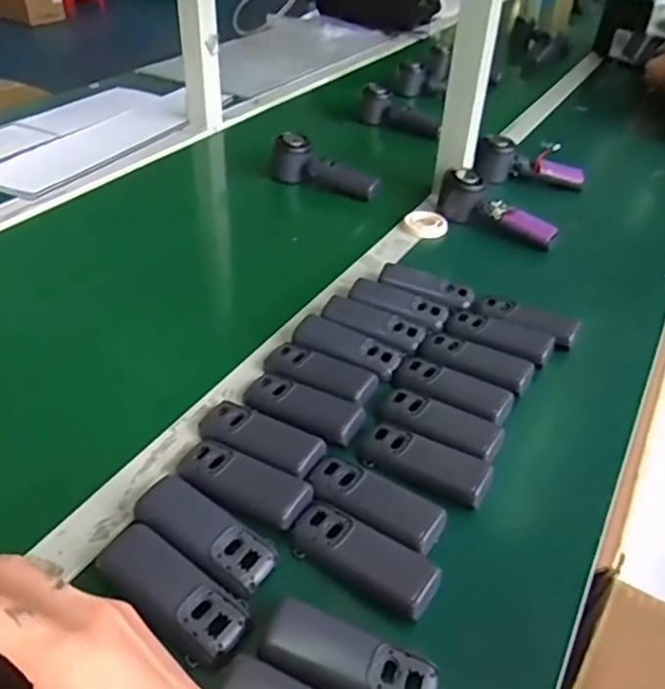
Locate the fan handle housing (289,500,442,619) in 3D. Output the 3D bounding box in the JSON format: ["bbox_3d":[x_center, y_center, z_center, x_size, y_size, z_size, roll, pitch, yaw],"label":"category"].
[{"bbox_3d":[0.022,0.144,0.441,0.104,0.017,0.040,23,42,22],"label":"fan handle housing"}]

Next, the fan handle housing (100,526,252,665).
[{"bbox_3d":[-0.102,0.160,0.413,0.108,0.017,0.044,26,43,25],"label":"fan handle housing"}]

